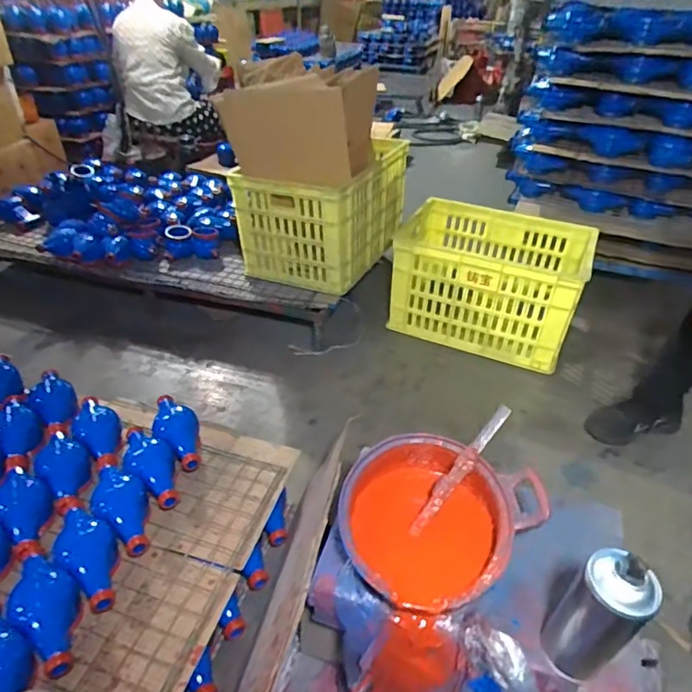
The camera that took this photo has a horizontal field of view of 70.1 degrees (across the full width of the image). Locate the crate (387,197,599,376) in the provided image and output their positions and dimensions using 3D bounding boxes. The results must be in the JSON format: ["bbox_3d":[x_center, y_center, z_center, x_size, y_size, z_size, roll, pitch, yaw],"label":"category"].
[{"bbox_3d":[0.429,-0.196,1.510,0.502,0.312,0.373,18,40,20],"label":"crate"}]

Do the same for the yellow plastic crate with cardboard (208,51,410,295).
[{"bbox_3d":[-0.068,-0.524,1.445,0.382,0.514,0.449,12,38,13],"label":"yellow plastic crate with cardboard"}]

